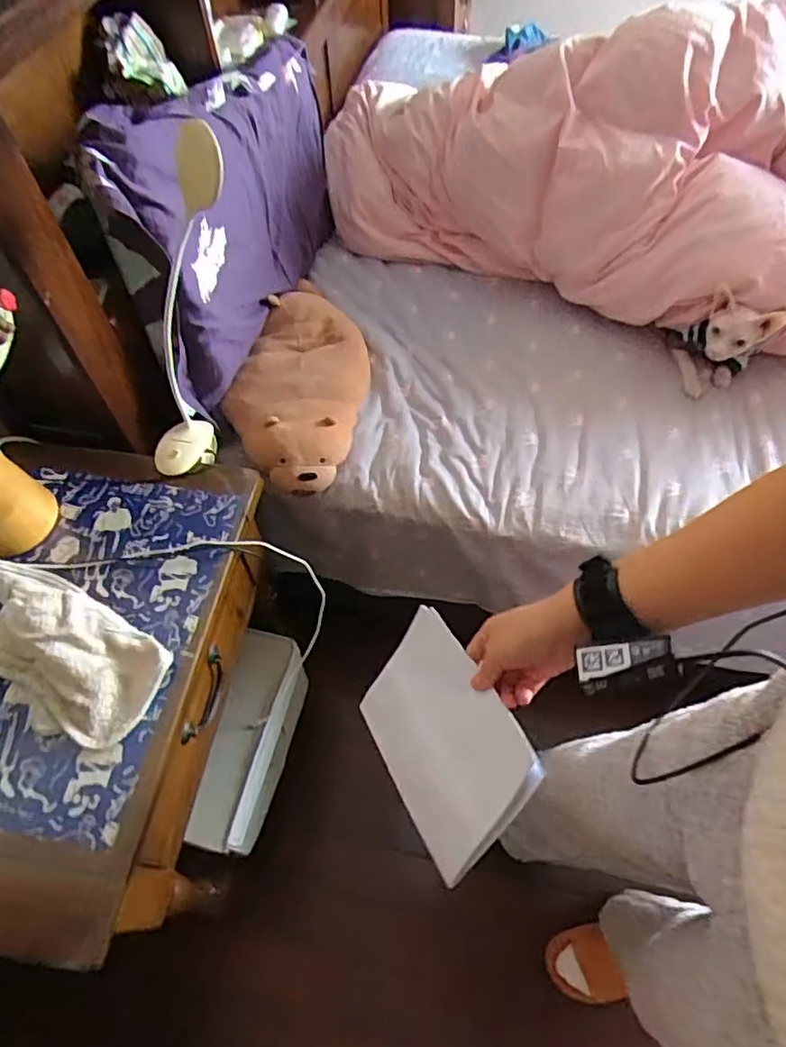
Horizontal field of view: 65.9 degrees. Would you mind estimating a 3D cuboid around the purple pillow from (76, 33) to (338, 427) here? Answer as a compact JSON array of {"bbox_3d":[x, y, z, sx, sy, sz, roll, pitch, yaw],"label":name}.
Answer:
[{"bbox_3d":[-0.237,-0.541,0.986,0.117,0.344,0.643,17,60,11],"label":"purple pillow"}]

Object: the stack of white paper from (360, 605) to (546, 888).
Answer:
[{"bbox_3d":[0.044,0.196,0.573,0.137,0.011,0.208,-52,40,12],"label":"stack of white paper"}]

